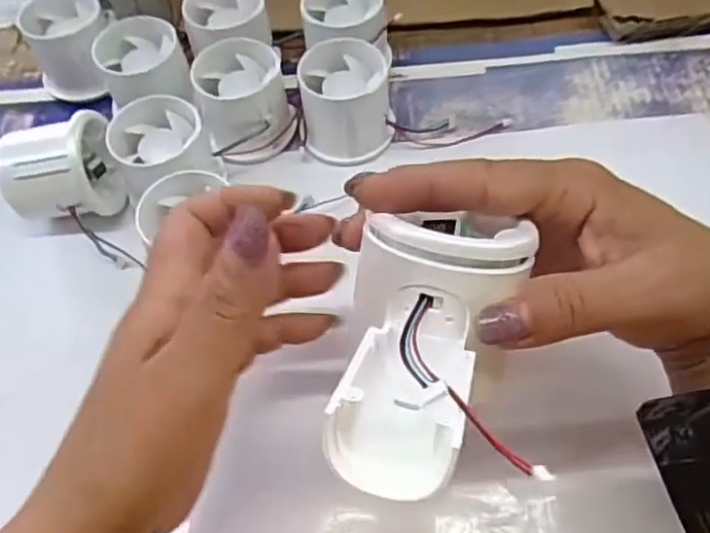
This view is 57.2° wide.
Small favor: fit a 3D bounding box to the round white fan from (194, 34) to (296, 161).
[{"bbox_3d":[-0.066,-0.099,0.390,0.052,0.044,0.058,-18,60,-6],"label":"round white fan"}]

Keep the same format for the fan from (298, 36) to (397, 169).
[{"bbox_3d":[-0.005,-0.098,0.387,0.051,0.051,0.055,-3,60,2],"label":"fan"}]

